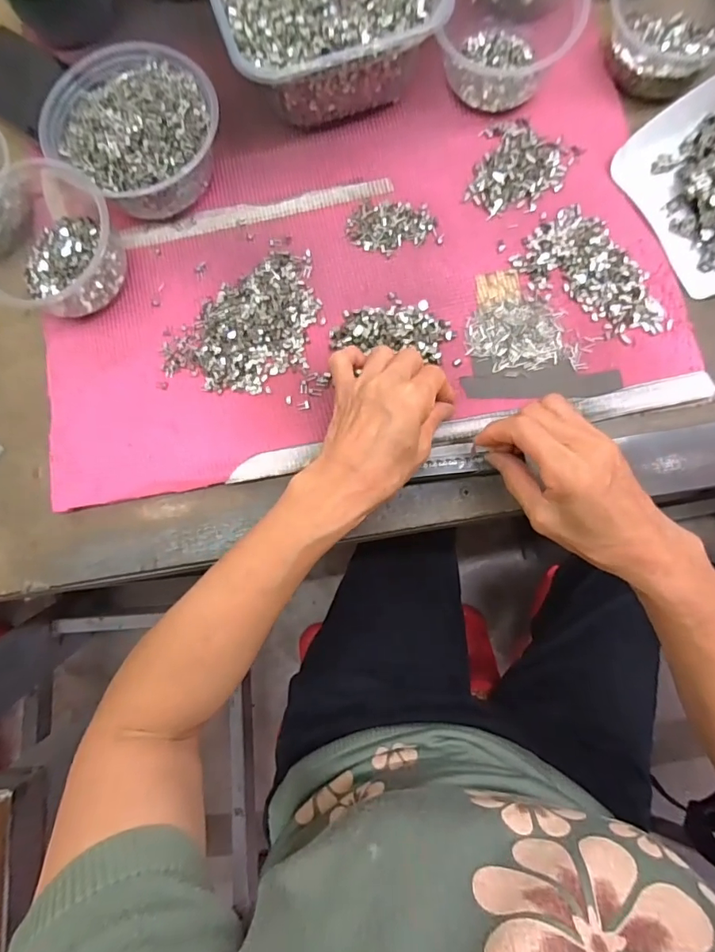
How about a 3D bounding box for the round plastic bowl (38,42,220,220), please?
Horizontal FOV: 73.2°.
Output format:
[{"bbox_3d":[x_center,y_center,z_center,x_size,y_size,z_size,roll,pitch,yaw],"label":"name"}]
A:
[{"bbox_3d":[-0.180,-0.283,0.399,0.133,0.059,0.123,0,80,3],"label":"round plastic bowl"}]

